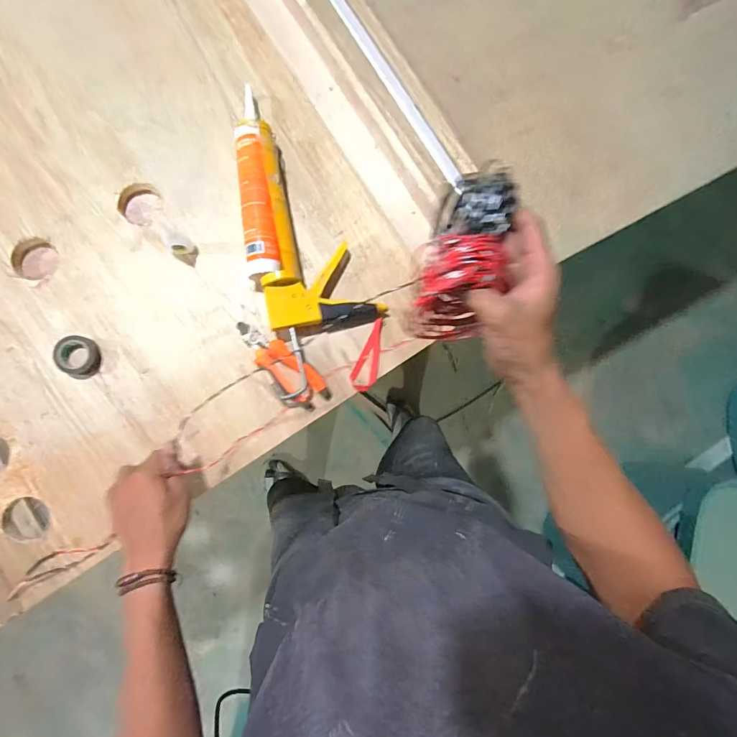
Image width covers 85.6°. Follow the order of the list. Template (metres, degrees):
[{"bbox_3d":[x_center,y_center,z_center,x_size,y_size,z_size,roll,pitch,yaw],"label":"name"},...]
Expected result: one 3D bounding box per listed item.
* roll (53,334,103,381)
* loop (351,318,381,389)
[{"bbox_3d":[-0.392,-0.015,0.536,0.055,0.020,0.055,1,86,-9],"label":"roll"},{"bbox_3d":[0.006,-0.017,0.581,0.035,0.014,0.103,25,83,-7],"label":"loop"}]

